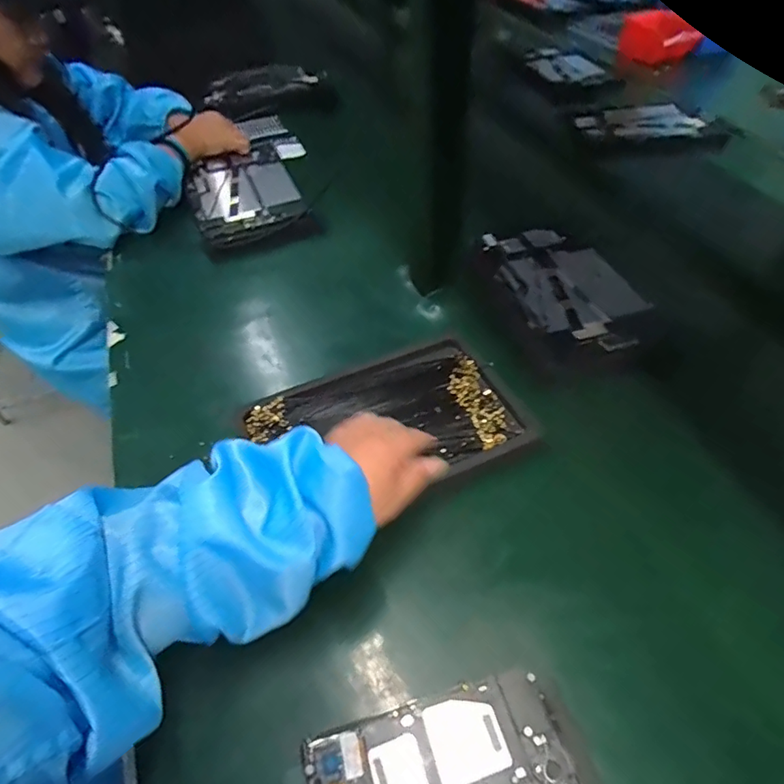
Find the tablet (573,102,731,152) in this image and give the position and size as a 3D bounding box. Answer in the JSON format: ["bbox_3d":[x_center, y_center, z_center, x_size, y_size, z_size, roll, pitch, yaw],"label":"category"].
[{"bbox_3d":[0.452,-0.475,0.918,0.241,0.017,0.135,1,50,3],"label":"tablet"}]

